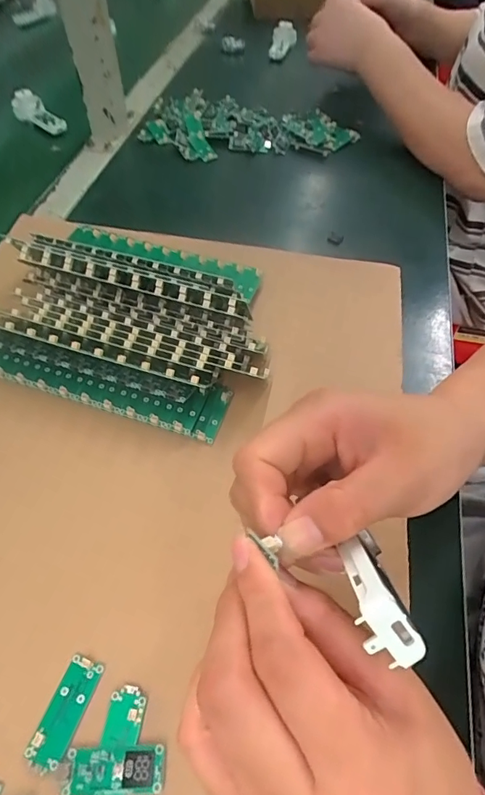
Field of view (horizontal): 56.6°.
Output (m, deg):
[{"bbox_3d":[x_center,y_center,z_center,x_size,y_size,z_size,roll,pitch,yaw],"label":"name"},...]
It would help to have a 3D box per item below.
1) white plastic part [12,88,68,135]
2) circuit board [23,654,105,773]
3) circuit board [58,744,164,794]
[{"bbox_3d":[-0.279,-0.388,0.616,0.034,0.029,0.096,-39,65,-24],"label":"white plastic part"},{"bbox_3d":[-0.093,0.165,0.237,0.019,0.004,0.049,17,57,11],"label":"circuit board"},{"bbox_3d":[-0.065,0.184,0.223,0.049,0.004,0.018,-1,56,-2],"label":"circuit board"}]

